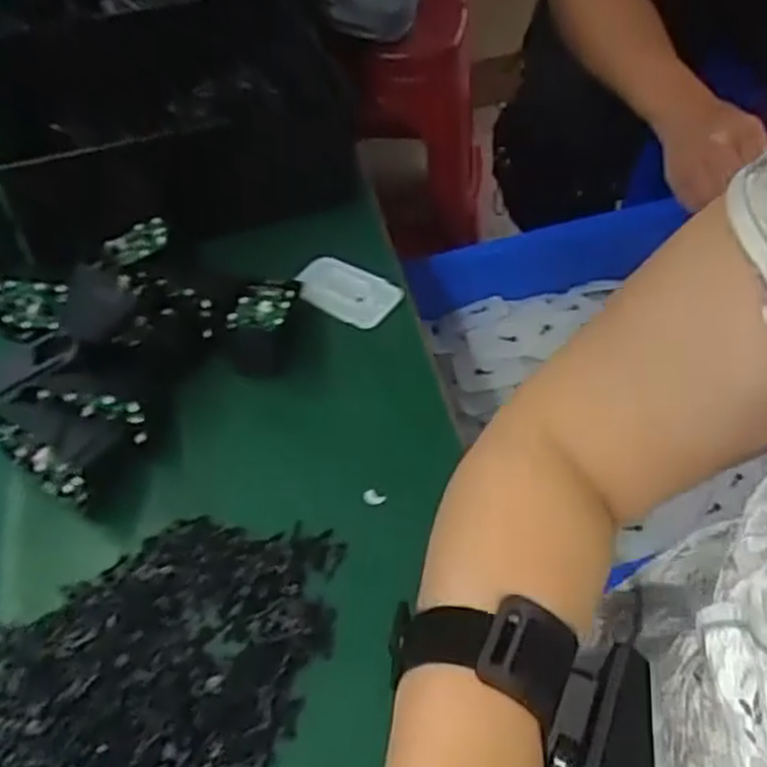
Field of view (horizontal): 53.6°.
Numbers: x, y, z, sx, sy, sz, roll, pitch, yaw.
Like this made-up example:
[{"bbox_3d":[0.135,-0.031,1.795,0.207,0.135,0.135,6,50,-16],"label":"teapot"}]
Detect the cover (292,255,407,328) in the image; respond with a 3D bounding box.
[{"bbox_3d":[-0.025,-0.063,0.514,0.075,0.009,0.046,20,52,19],"label":"cover"}]

